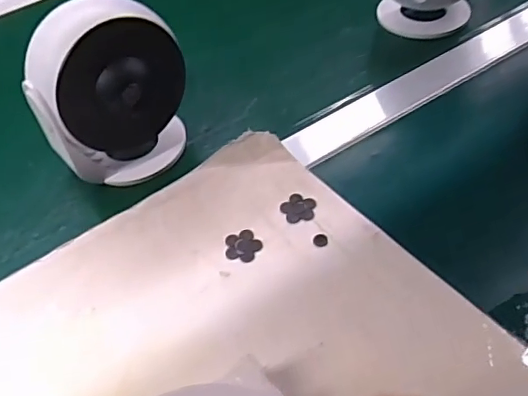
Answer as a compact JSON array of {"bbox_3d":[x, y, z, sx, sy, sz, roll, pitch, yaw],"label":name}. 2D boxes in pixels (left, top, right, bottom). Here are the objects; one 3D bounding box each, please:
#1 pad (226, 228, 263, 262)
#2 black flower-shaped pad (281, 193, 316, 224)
[{"bbox_3d":[-0.015,0.034,0.400,0.026,0.004,0.025,10,50,14],"label":"pad"},{"bbox_3d":[0.026,0.006,0.417,0.026,0.004,0.027,-11,48,-5],"label":"black flower-shaped pad"}]

